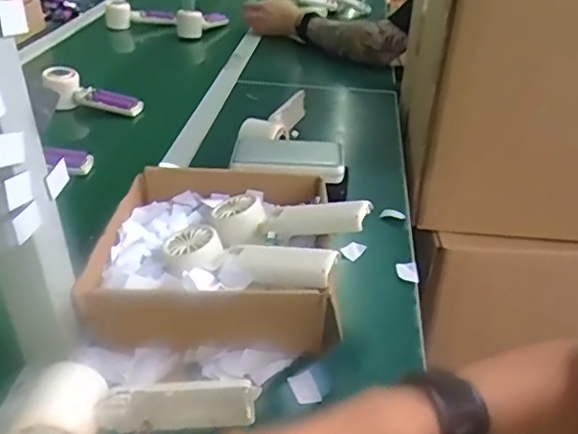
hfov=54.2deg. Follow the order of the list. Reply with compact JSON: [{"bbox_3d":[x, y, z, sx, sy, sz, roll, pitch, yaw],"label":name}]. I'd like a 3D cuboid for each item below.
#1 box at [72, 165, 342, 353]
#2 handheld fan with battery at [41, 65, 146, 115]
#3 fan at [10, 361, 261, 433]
[{"bbox_3d":[-0.071,0.027,0.553,0.223,0.068,0.235,1,36,-3],"label":"box"},{"bbox_3d":[-0.319,-0.200,0.910,0.161,0.053,0.047,12,37,12],"label":"handheld fan with battery"},{"bbox_3d":[-0.111,0.140,0.423,0.170,0.055,0.060,-6,37,-13],"label":"fan"}]

